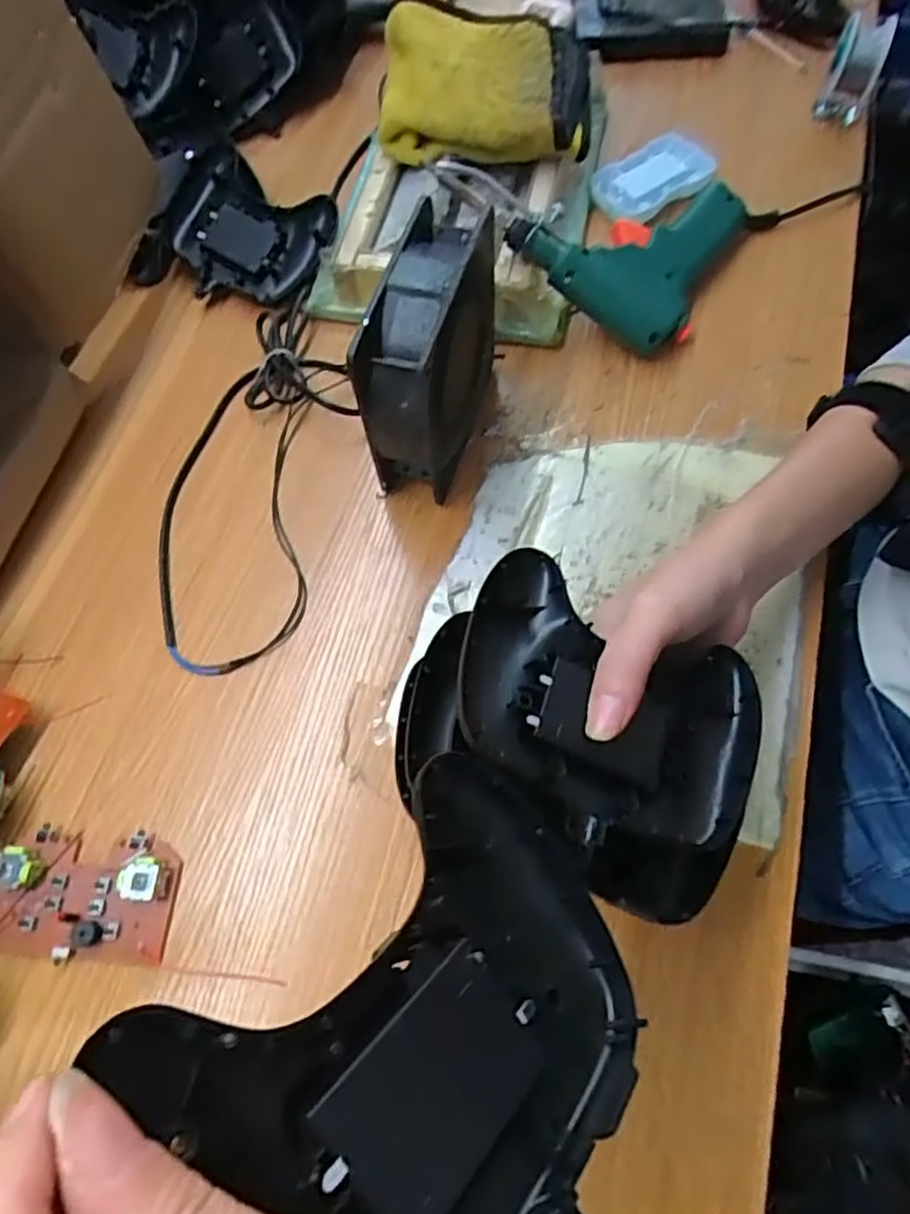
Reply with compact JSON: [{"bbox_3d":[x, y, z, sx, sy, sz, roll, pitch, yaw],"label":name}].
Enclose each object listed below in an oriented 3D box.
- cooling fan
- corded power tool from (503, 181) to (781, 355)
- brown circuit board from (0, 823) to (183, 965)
[{"bbox_3d":[-0.012,-0.139,0.394,0.040,0.123,0.119,16,68,9],"label":"cooling fan"},{"bbox_3d":[0.131,-0.258,0.472,0.124,0.045,0.171,31,72,14],"label":"corded power tool"},{"bbox_3d":[-0.185,0.140,0.337,0.092,0.014,0.057,3,67,4],"label":"brown circuit board"}]

